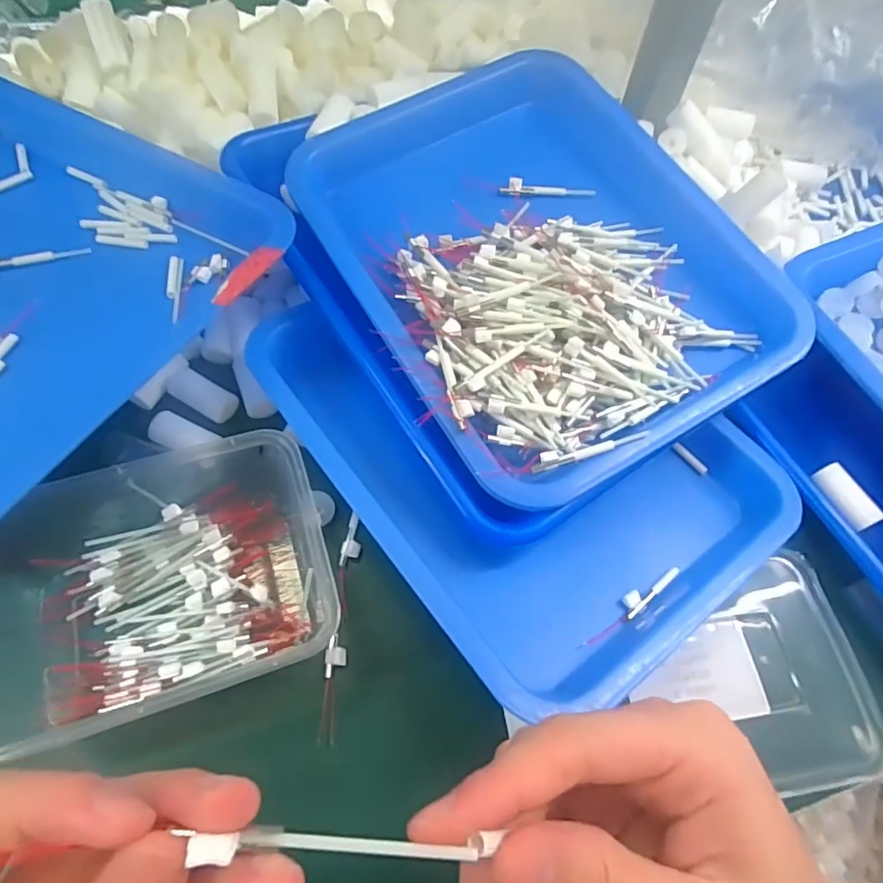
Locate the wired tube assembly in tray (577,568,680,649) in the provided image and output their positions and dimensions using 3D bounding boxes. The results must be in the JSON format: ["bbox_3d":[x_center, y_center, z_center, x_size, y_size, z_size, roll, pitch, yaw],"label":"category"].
[{"bbox_3d":[0.098,0.085,0.300,0.075,0.010,0.010,-33,68,-20],"label":"wired tube assembly in tray"}]

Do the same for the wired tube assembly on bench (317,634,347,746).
[{"bbox_3d":[-0.055,0.124,0.291,0.010,0.008,0.051,3,60,-3],"label":"wired tube assembly on bench"}]

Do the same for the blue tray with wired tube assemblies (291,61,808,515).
[{"bbox_3d":[0.056,-0.123,0.354,0.234,0.036,0.295,-27,66,-18],"label":"blue tray with wired tube assemblies"}]

